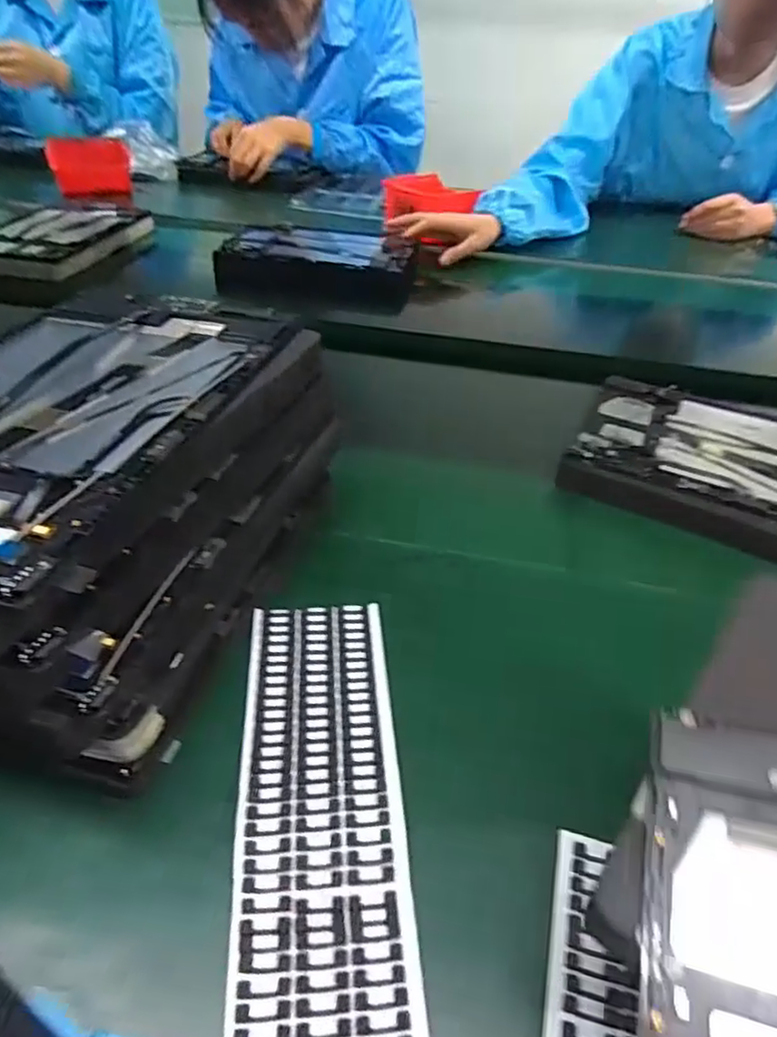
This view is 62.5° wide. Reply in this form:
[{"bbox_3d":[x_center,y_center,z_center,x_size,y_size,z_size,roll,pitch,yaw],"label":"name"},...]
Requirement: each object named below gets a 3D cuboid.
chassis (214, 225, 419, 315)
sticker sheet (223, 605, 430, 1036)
[{"bbox_3d":[-0.092,-0.331,0.833,0.257,0.068,0.142,0,40,-4],"label":"chassis"},{"bbox_3d":[-0.025,0.149,0.254,0.070,0.007,0.301,-2,41,-5],"label":"sticker sheet"}]

